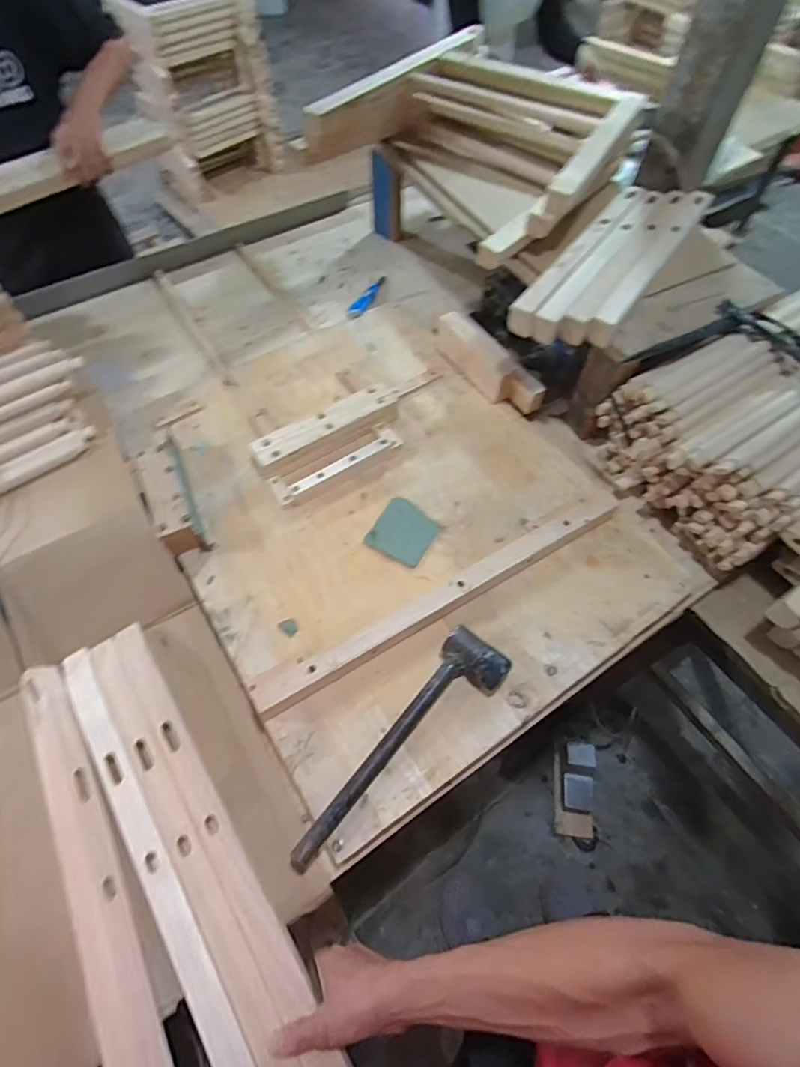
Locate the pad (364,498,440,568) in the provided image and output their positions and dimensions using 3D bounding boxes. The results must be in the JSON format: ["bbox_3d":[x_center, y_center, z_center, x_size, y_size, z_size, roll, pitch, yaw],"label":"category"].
[{"bbox_3d":[0.006,-0.004,0.781,0.095,0.006,0.100,27,62,16],"label":"pad"}]

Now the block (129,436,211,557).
[{"bbox_3d":[-0.351,-0.053,0.774,0.064,0.063,0.183,-23,60,-14],"label":"block"}]

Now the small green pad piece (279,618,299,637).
[{"bbox_3d":[-0.154,0.129,0.706,0.028,0.004,0.021,38,65,22],"label":"small green pad piece"}]

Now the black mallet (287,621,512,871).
[{"bbox_3d":[0.000,0.251,0.605,0.083,0.051,0.332,40,66,22],"label":"black mallet"}]

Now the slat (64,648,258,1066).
[{"bbox_3d":[-0.271,0.354,0.556,0.036,0.016,0.540,-31,66,-18],"label":"slat"}]

